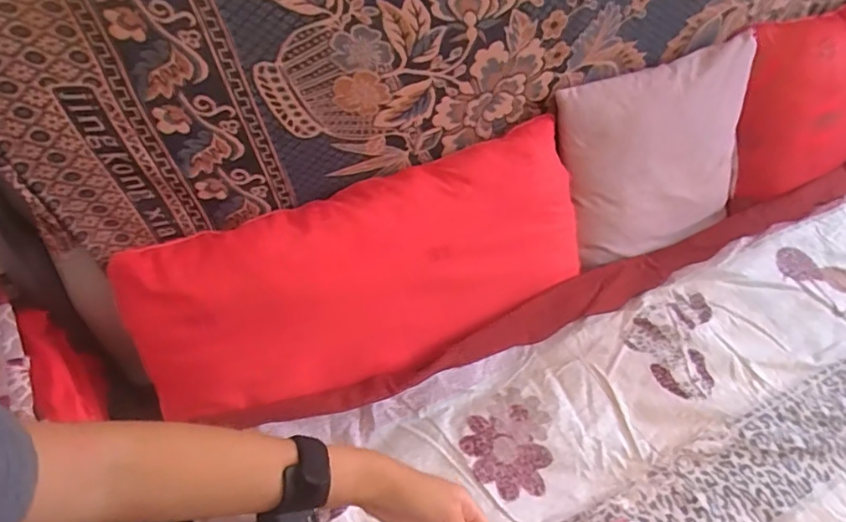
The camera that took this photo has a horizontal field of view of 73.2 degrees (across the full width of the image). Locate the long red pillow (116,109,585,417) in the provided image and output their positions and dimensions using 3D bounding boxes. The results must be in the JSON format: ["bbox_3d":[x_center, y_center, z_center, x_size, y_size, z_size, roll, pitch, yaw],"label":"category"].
[{"bbox_3d":[-0.049,0.014,0.883,0.733,0.313,0.120,-25,23,-21],"label":"long red pillow"}]

